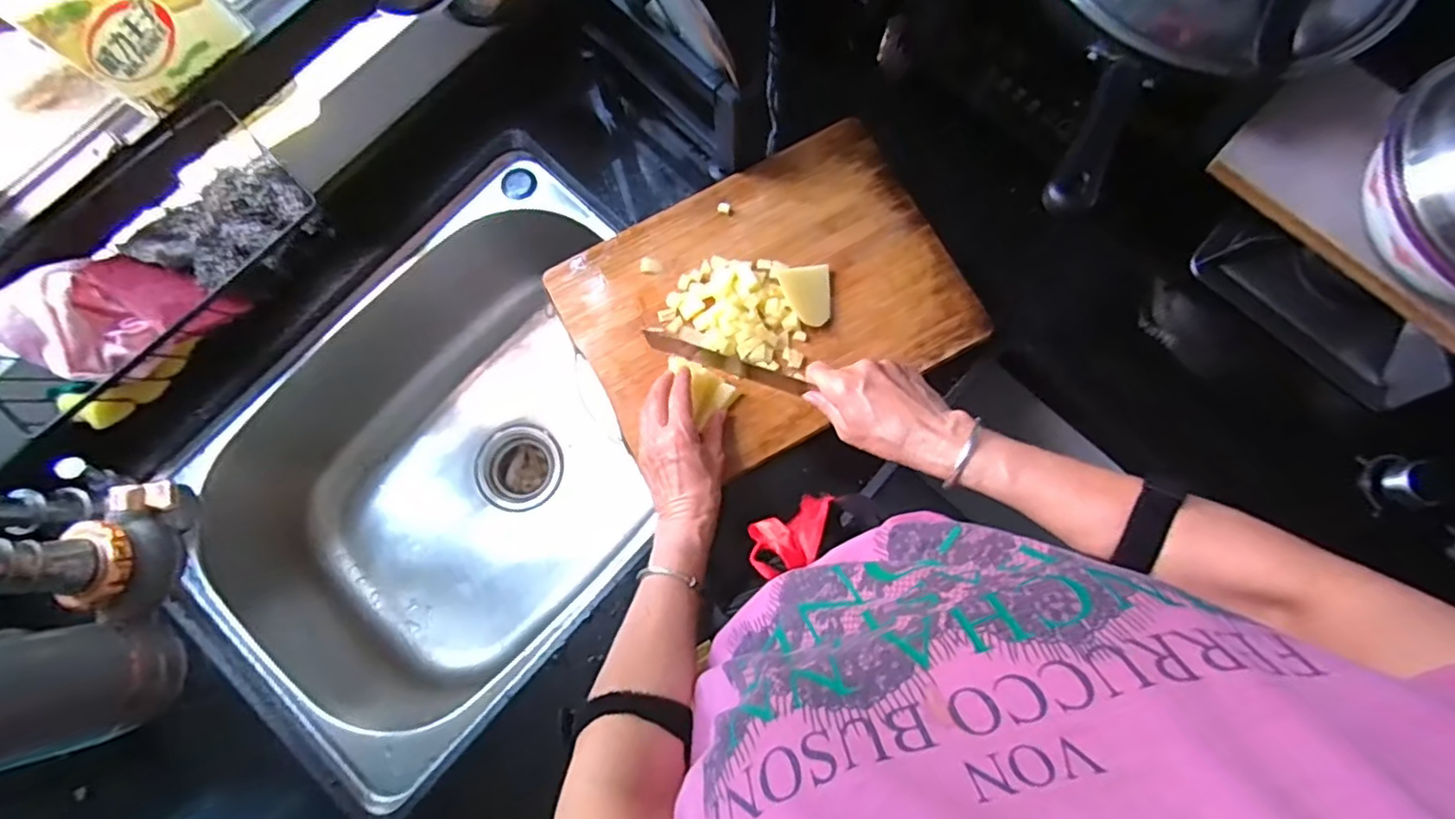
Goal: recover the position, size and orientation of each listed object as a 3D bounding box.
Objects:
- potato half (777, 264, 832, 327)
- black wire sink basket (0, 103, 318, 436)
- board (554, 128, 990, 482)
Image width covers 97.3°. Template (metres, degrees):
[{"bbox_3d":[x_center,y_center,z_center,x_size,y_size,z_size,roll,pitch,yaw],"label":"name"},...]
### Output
[{"bbox_3d":[0.077,-0.112,0.624,0.050,0.020,0.057,-6,79,-2],"label":"potato half"},{"bbox_3d":[-0.434,-0.091,0.477,0.271,0.078,0.114,-42,82,-8],"label":"black wire sink basket"},{"bbox_3d":[0.037,-0.109,0.638,0.364,0.019,0.273,-29,81,-6],"label":"board"}]

